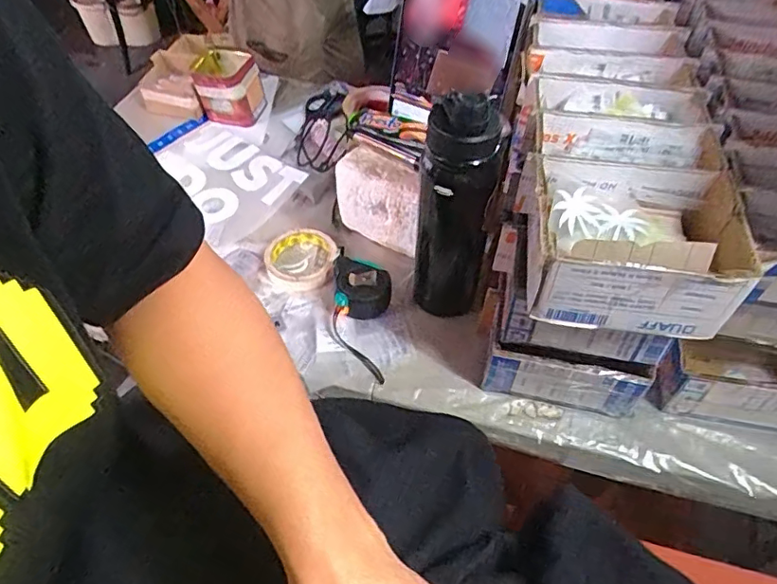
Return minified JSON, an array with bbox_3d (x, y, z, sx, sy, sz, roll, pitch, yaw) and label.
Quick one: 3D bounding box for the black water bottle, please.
[{"bbox_3d":[0.070,-0.073,0.583,0.080,0.314,0.075,7,52,5],"label":"black water bottle"}]

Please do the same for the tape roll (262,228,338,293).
[{"bbox_3d":[-0.117,-0.041,0.701,0.088,0.023,0.099,33,58,23],"label":"tape roll"}]

